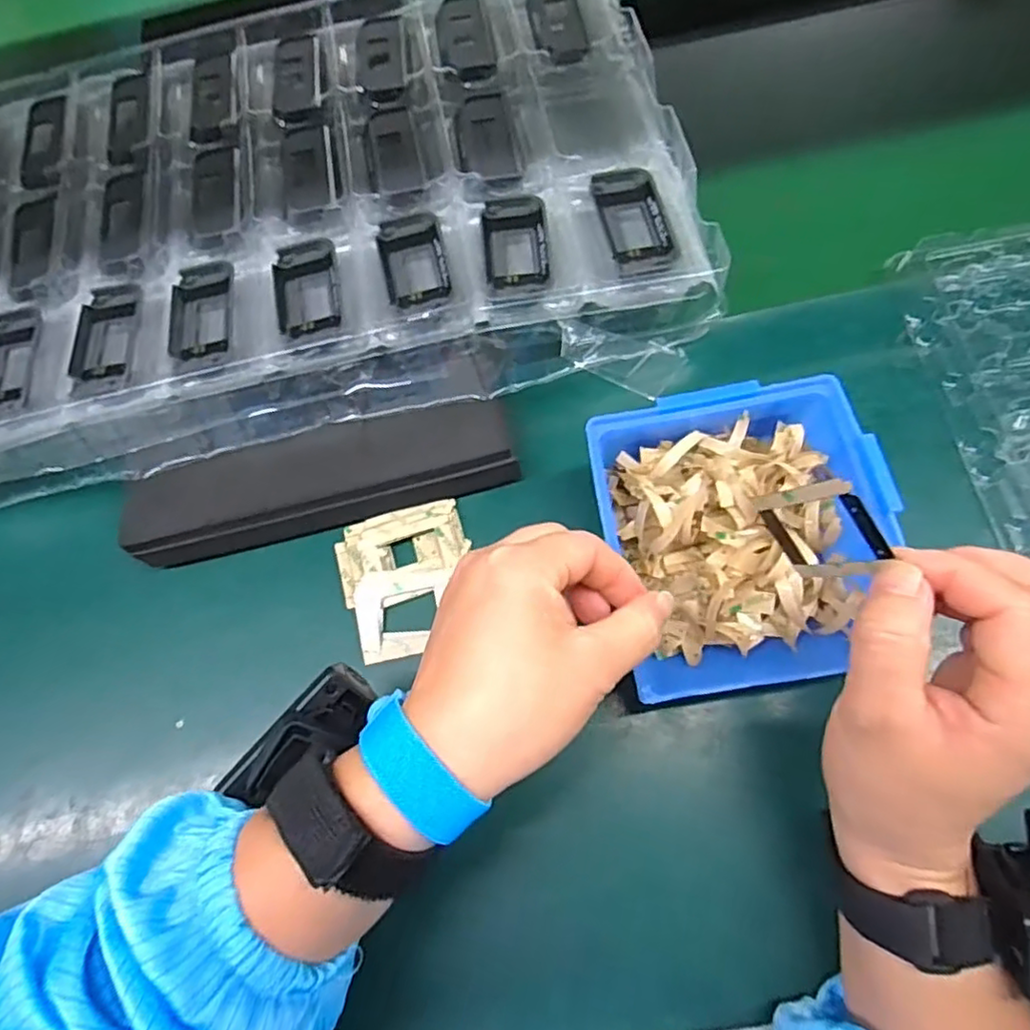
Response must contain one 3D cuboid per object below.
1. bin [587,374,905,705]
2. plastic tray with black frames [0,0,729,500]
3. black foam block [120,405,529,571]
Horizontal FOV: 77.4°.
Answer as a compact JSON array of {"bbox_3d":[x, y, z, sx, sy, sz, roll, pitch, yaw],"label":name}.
[{"bbox_3d":[0.104,0.011,0.307,0.125,0.056,0.136,-10,70,4],"label":"bin"},{"bbox_3d":[-0.154,-0.204,0.403,0.506,0.032,0.323,-13,66,2],"label":"plastic tray with black frames"},{"bbox_3d":[-0.107,-0.019,0.359,0.215,0.024,0.060,-14,66,1],"label":"black foam block"}]

